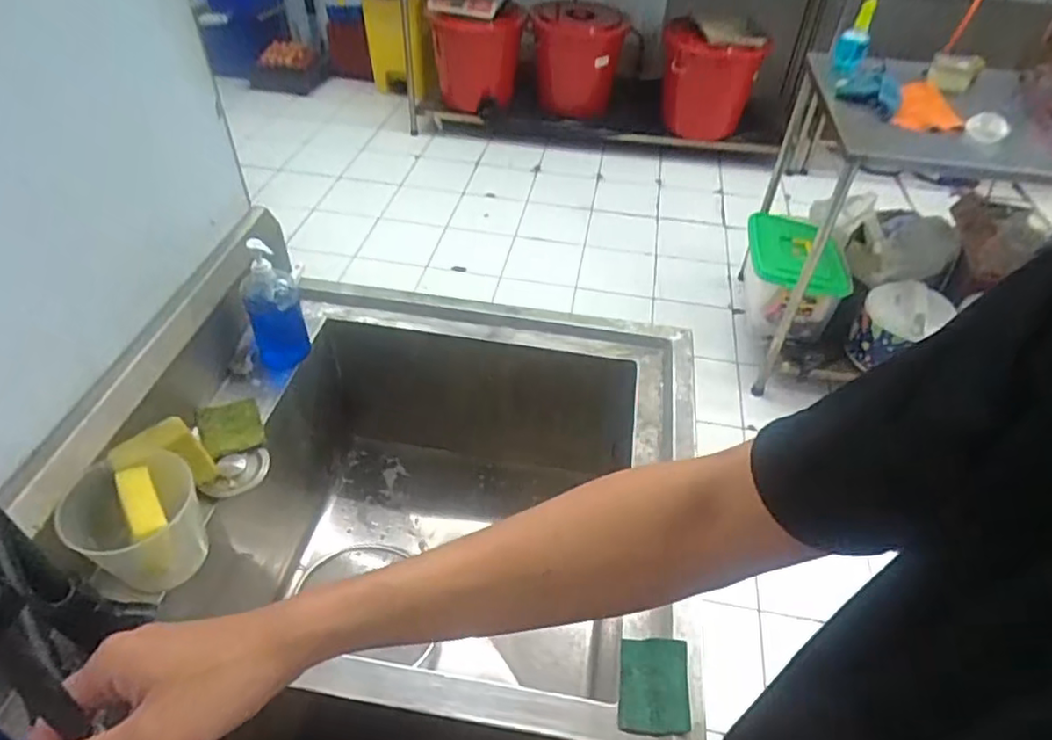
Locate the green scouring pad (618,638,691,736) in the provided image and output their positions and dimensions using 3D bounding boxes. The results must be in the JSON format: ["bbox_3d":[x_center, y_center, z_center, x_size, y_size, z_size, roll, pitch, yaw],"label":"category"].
[{"bbox_3d":[0.128,0.316,0.645,0.066,0.015,0.088,7,45,4],"label":"green scouring pad"}]

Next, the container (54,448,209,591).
[{"bbox_3d":[-0.408,0.173,0.690,0.105,0.129,0.109,-10,46,-13],"label":"container"}]

